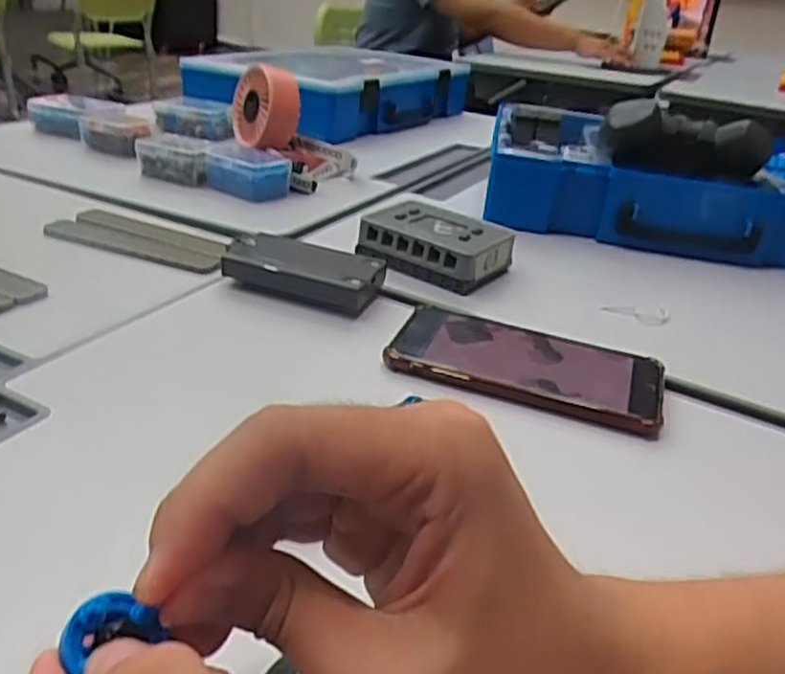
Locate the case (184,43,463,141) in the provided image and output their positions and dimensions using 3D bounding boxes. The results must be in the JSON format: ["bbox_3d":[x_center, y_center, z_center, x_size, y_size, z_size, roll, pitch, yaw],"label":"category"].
[{"bbox_3d":[-0.082,-0.353,1.050,0.237,0.069,0.347,21,30,28],"label":"case"}]

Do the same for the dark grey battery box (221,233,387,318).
[{"bbox_3d":[-0.061,-0.046,0.517,0.106,0.026,0.050,13,27,14],"label":"dark grey battery box"}]

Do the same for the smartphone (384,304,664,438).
[{"bbox_3d":[0.080,0.014,0.447,0.155,0.017,0.080,12,29,17],"label":"smartphone"}]

